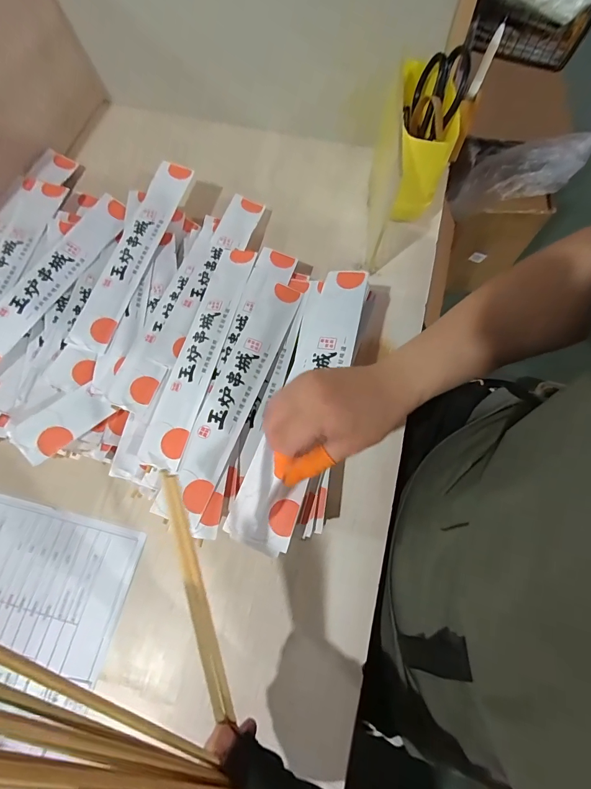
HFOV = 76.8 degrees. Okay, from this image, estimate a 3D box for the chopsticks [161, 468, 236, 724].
[{"bbox_3d":[-0.063,0.132,0.239,0.012,0.010,0.166,-12,94,-2],"label":"chopsticks"}]

